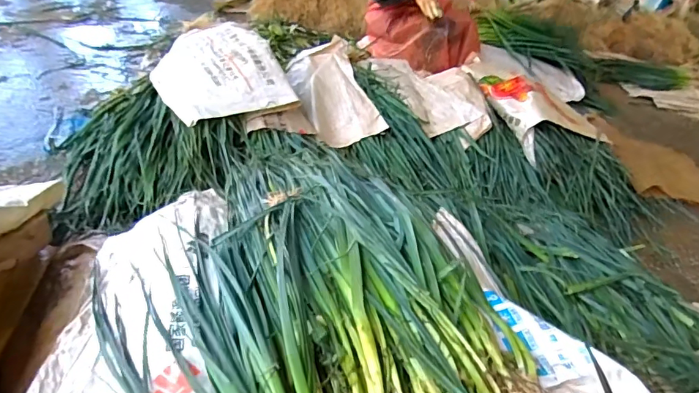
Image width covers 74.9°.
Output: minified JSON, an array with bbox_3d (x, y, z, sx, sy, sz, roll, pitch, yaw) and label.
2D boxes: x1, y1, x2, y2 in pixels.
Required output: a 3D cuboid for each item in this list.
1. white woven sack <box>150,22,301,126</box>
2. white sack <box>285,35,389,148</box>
[{"bbox_3d":[-0.386,-0.376,1.301,0.321,0.109,0.494,-14,41,-29],"label":"white woven sack"},{"bbox_3d":[-0.064,-0.360,1.522,0.218,0.147,0.525,-4,37,-18],"label":"white sack"}]

